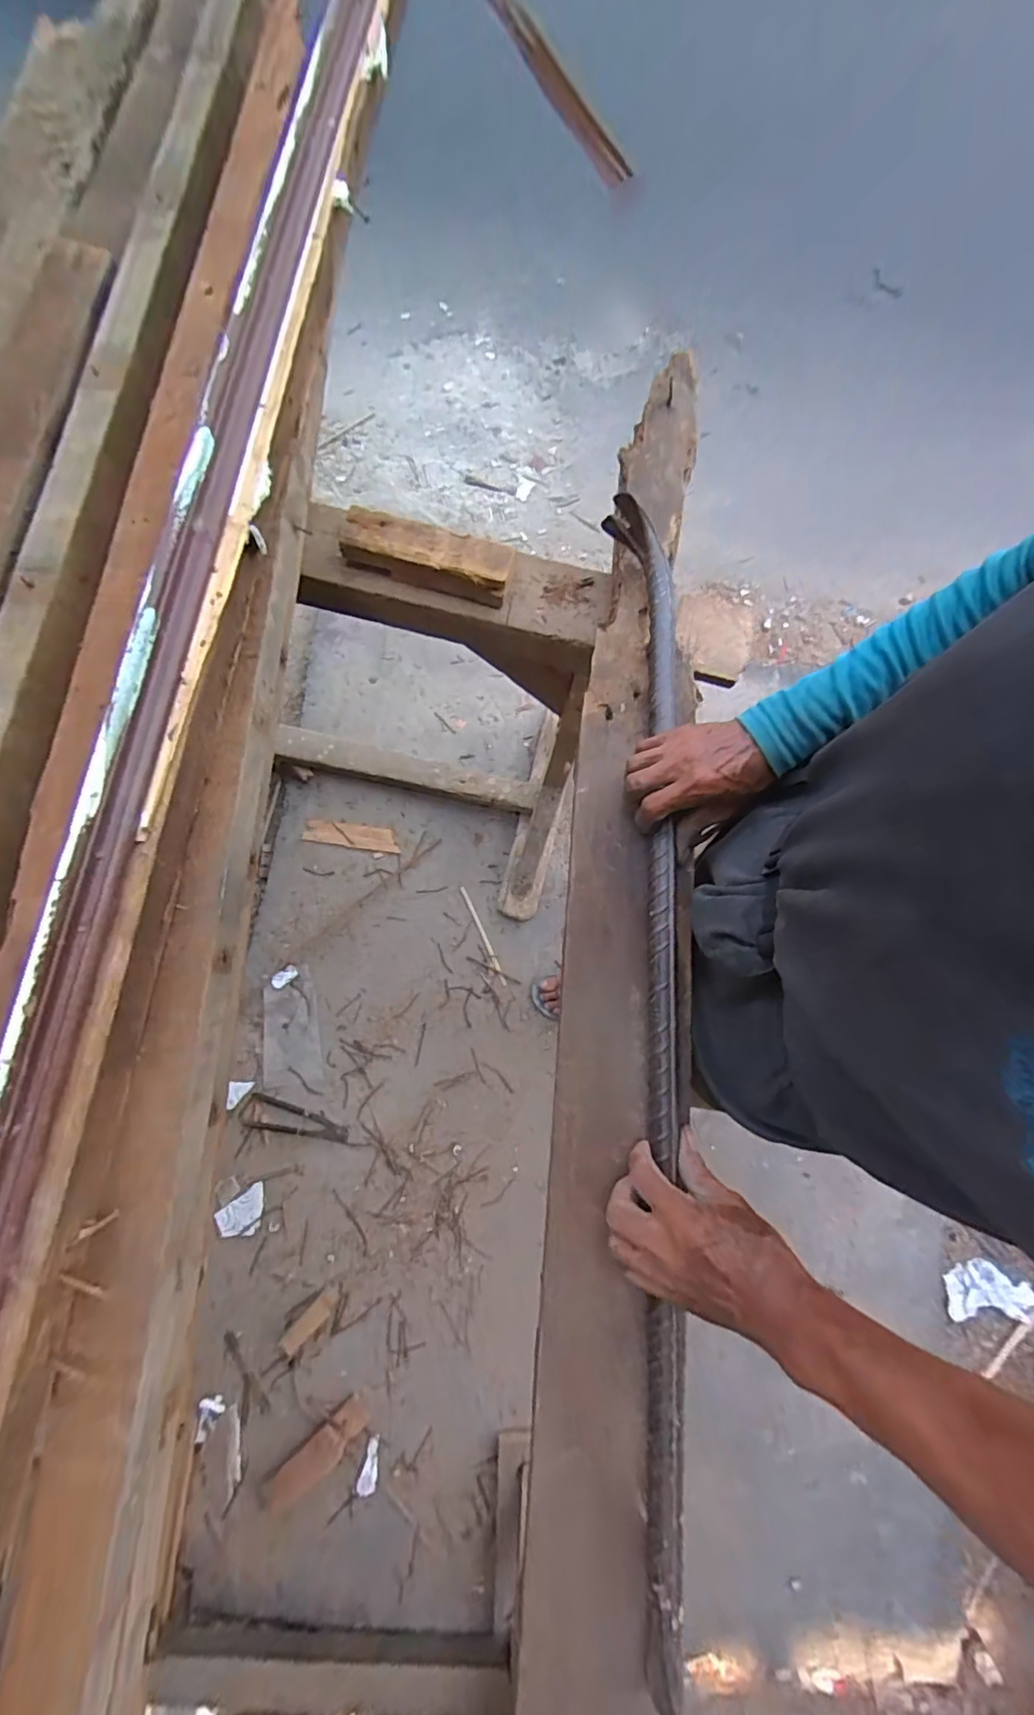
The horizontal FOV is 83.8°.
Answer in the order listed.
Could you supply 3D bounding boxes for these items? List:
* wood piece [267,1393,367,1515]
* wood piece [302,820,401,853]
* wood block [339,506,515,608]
[{"bbox_3d":[-0.374,1.122,1.082,0.226,0.016,0.063,-42,80,-10],"label":"wood piece"},{"bbox_3d":[-0.394,-0.055,1.376,0.224,0.005,0.053,8,76,1],"label":"wood piece"},{"bbox_3d":[-0.106,-0.350,0.663,0.197,0.043,0.055,19,76,2],"label":"wood block"}]

